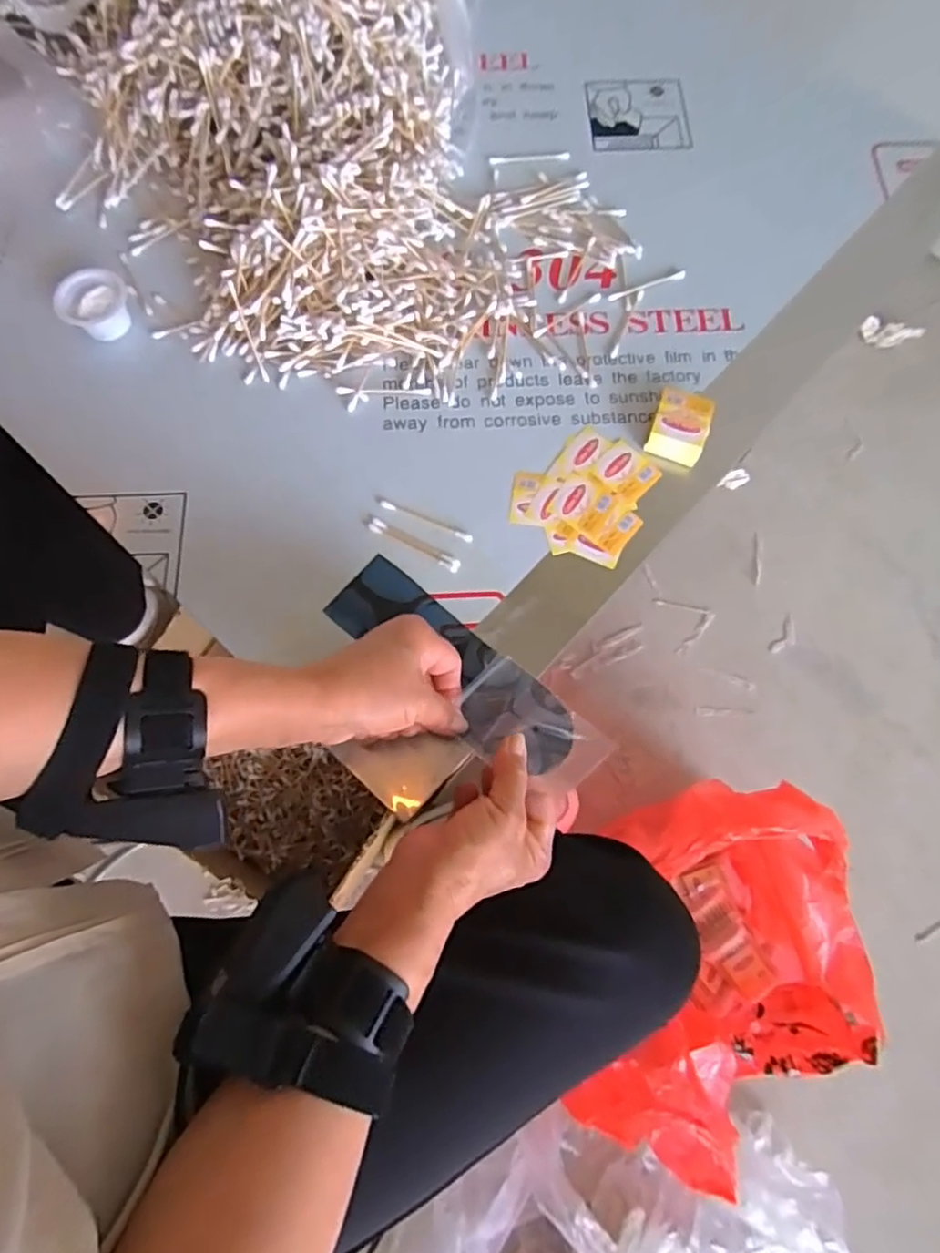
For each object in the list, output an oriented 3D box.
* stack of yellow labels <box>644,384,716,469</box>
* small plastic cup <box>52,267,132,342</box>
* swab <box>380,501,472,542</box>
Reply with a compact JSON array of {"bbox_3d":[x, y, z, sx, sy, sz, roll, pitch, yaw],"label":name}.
[{"bbox_3d":[0.160,-0.153,0.487,0.041,0.026,0.049,19,73,5],"label":"stack of yellow labels"},{"bbox_3d":[-0.296,-0.255,0.503,0.055,0.034,0.047,-40,77,-12],"label":"small plastic cup"},{"bbox_3d":[-0.032,-0.079,0.469,0.074,0.004,0.006,23,74,6],"label":"swab"}]

